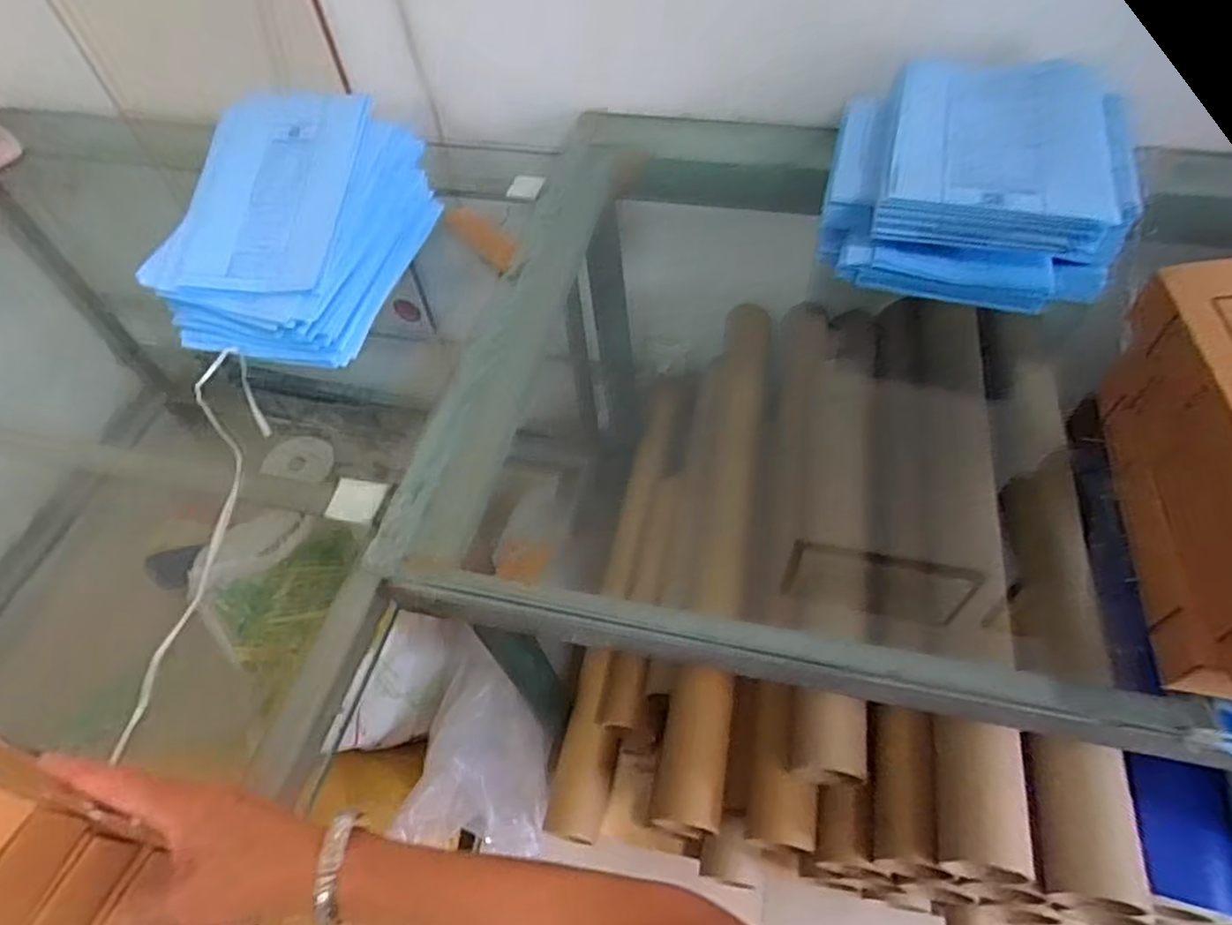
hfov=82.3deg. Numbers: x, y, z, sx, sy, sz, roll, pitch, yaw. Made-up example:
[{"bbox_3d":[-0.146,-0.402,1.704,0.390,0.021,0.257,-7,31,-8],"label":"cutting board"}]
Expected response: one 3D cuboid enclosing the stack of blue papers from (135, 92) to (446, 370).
[{"bbox_3d":[-0.414,-0.300,0.888,0.257,0.152,0.326,7,55,9],"label":"stack of blue papers"}]

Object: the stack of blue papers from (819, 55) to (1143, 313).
[{"bbox_3d":[0.410,-0.310,0.817,0.312,0.143,0.263,10,56,11],"label":"stack of blue papers"}]

